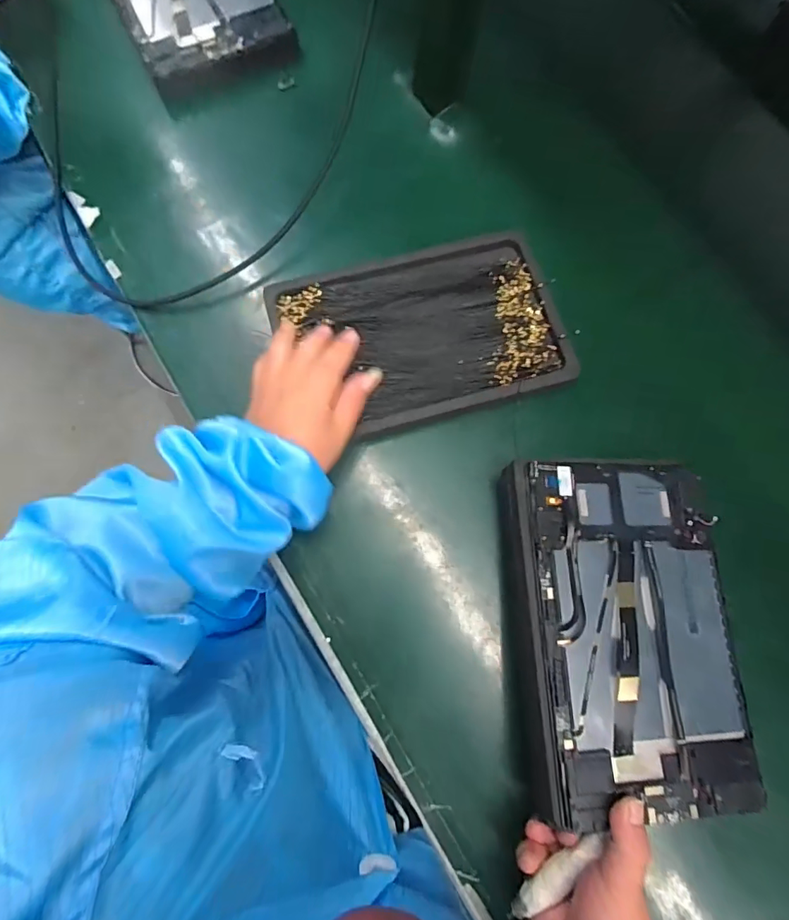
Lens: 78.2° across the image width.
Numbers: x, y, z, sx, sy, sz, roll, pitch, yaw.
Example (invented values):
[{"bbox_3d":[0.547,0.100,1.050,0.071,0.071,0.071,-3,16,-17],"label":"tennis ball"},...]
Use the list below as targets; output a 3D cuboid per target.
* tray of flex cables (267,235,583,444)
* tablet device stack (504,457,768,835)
[{"bbox_3d":[0.025,-0.114,0.430,0.231,0.020,0.159,-16,79,-4],"label":"tray of flex cables"},{"bbox_3d":[0.170,0.117,0.350,0.158,0.035,0.238,-1,78,-1],"label":"tablet device stack"}]

